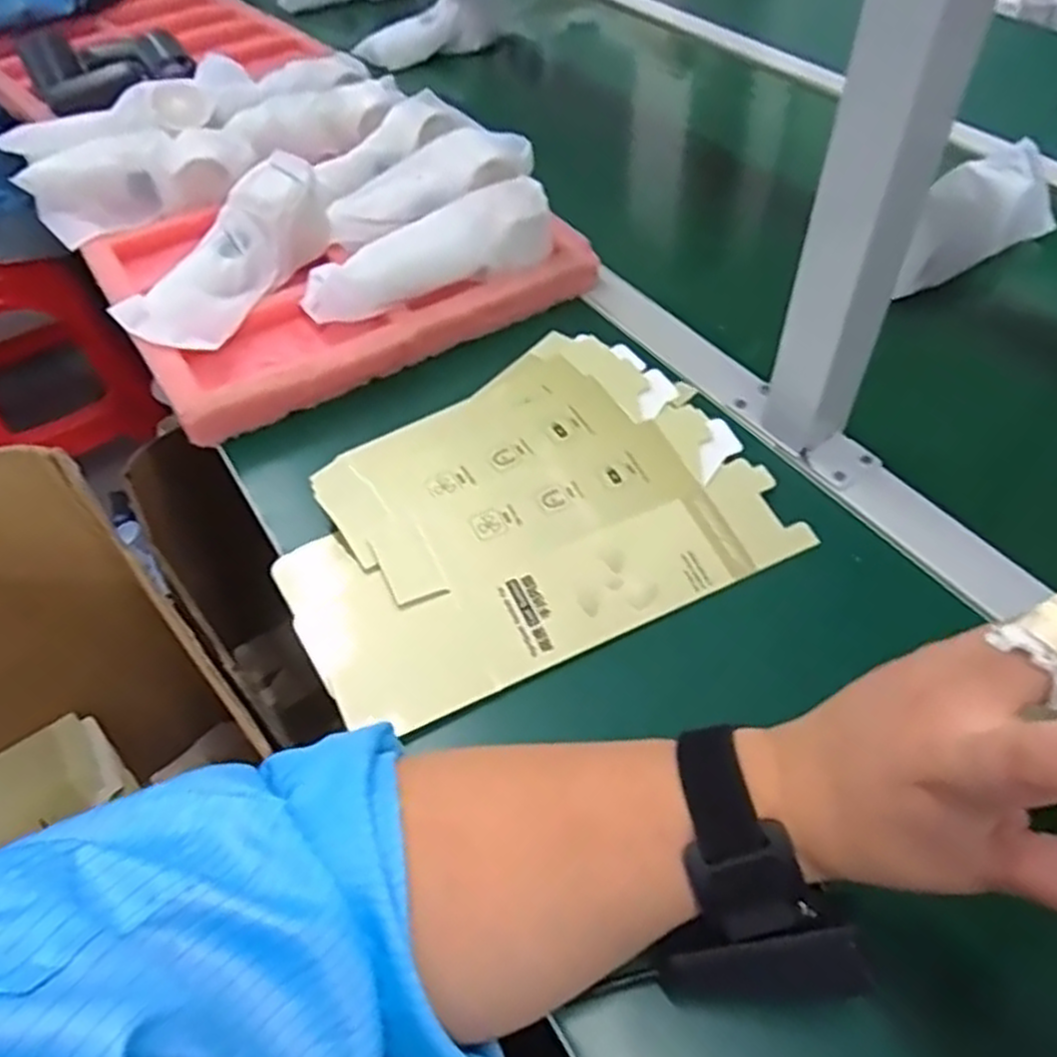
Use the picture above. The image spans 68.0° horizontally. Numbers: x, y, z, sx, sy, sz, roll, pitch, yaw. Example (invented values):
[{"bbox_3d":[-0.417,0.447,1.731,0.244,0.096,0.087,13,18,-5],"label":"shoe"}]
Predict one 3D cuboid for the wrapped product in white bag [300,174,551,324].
[{"bbox_3d":[-0.074,-0.203,0.578,0.190,0.049,0.055,-20,52,-13],"label":"wrapped product in white bag"}]

